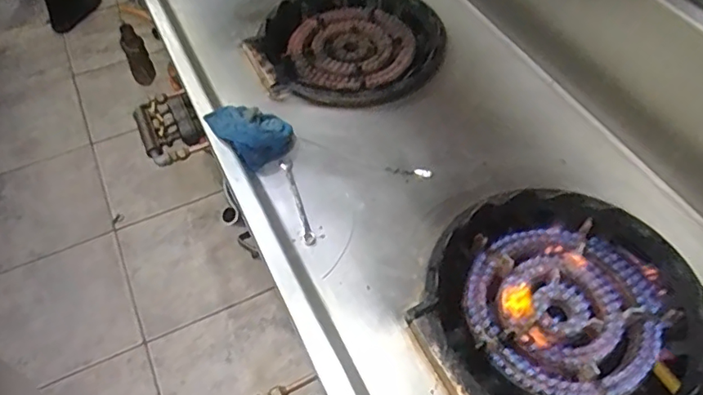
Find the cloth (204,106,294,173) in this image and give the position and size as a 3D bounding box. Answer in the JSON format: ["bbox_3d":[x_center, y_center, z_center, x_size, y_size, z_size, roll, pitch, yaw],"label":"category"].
[{"bbox_3d":[-0.155,-0.105,0.815,0.131,0.052,0.097,36,64,26],"label":"cloth"}]

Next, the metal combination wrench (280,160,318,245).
[{"bbox_3d":[-0.077,0.002,0.761,0.017,0.009,0.155,-16,55,-8],"label":"metal combination wrench"}]

